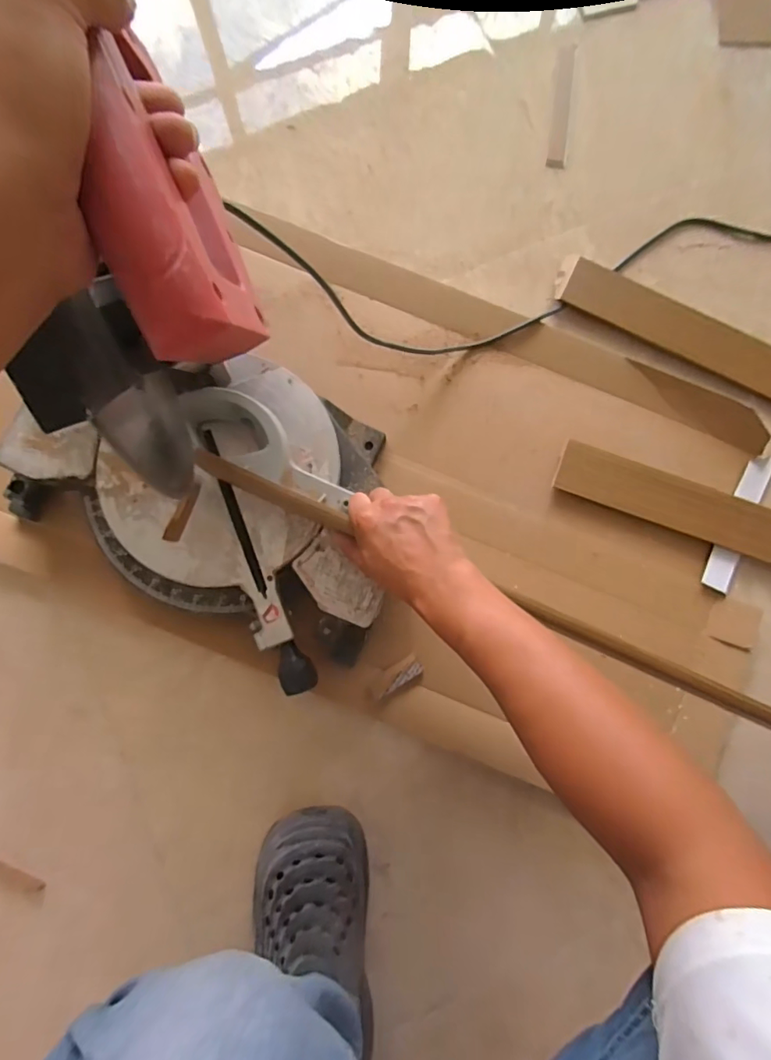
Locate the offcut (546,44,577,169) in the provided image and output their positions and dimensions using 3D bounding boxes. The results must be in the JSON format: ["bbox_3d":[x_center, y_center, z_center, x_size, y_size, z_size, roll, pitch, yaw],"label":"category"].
[{"bbox_3d":[0.241,-0.581,0.690,0.025,0.009,0.181,7,84,-1],"label":"offcut"}]

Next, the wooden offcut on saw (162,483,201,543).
[{"bbox_3d":[-0.214,-0.019,0.535,0.015,0.007,0.066,20,84,0],"label":"wooden offcut on saw"}]

